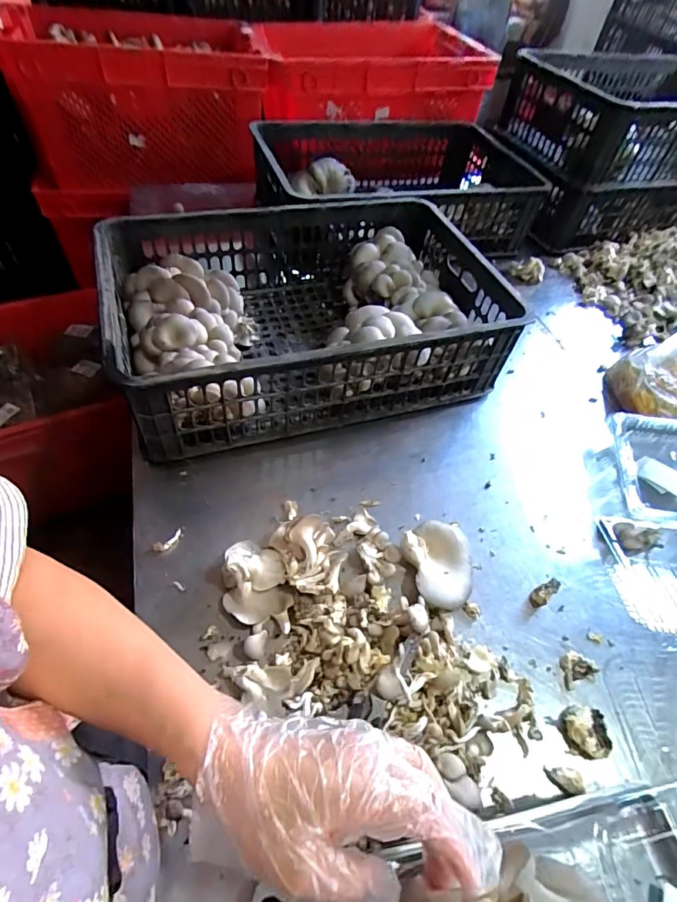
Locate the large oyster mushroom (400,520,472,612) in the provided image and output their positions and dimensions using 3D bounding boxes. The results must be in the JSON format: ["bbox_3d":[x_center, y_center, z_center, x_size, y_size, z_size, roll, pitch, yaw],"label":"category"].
[{"bbox_3d":[0.129,0.139,0.577,0.091,0.044,0.119,-10,54,-14],"label":"large oyster mushroom"}]

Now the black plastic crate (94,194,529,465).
[{"bbox_3d":[-0.065,-0.261,0.799,0.593,0.171,0.501,-11,55,-15],"label":"black plastic crate"}]

